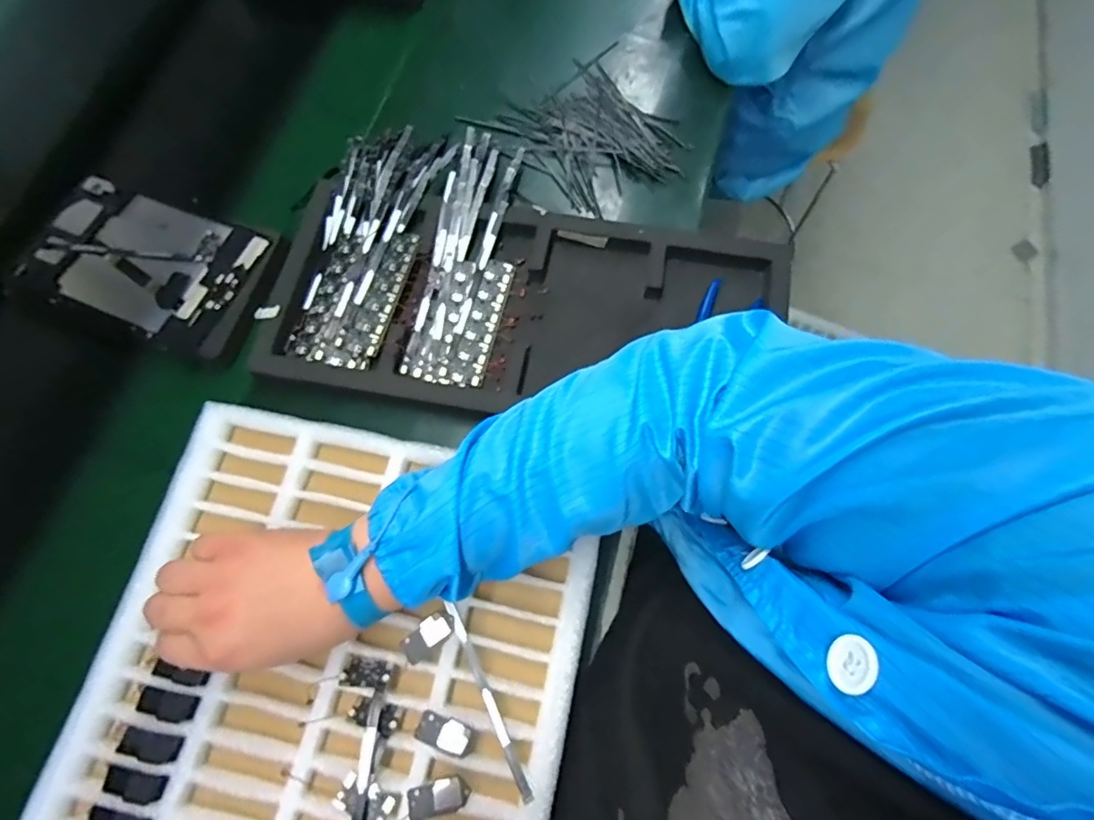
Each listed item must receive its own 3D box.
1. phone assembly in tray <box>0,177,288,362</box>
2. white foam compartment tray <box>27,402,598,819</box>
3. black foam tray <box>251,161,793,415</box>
[{"bbox_3d":[-0.407,-0.149,0.558,0.265,0.016,0.147,18,70,7],"label":"phone assembly in tray"},{"bbox_3d":[-0.156,0.187,0.395,0.343,0.036,0.339,12,70,5],"label":"white foam compartment tray"},{"bbox_3d":[-0.020,-0.102,0.530,0.474,0.053,0.235,10,70,4],"label":"black foam tray"}]

